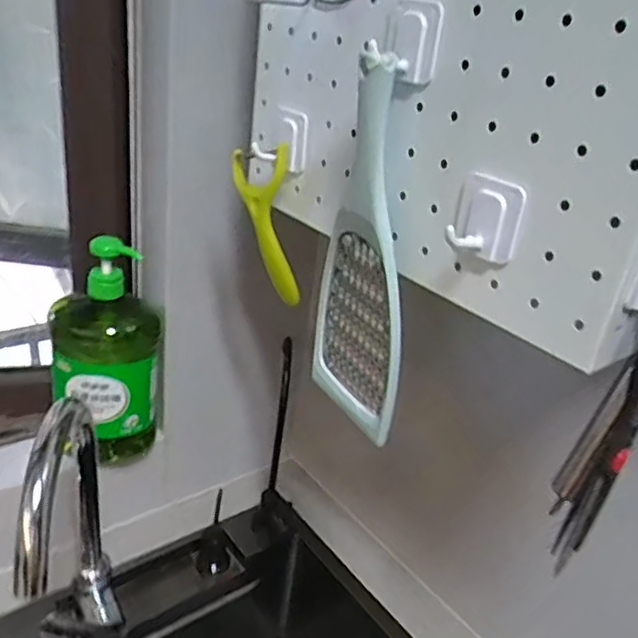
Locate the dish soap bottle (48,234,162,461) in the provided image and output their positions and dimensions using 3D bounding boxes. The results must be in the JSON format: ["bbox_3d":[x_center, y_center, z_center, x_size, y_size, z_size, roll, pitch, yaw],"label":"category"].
[{"bbox_3d":[-0.241,0.046,0.718,0.113,0.270,0.085,-10,30,-32],"label":"dish soap bottle"}]

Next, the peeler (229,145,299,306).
[{"bbox_3d":[-0.040,-0.079,0.558,0.063,0.140,0.026,-3,19,27],"label":"peeler"}]

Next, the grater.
[{"bbox_3d":[0.033,-0.044,0.462,0.018,0.277,0.109,-16,35,-28],"label":"grater"}]

